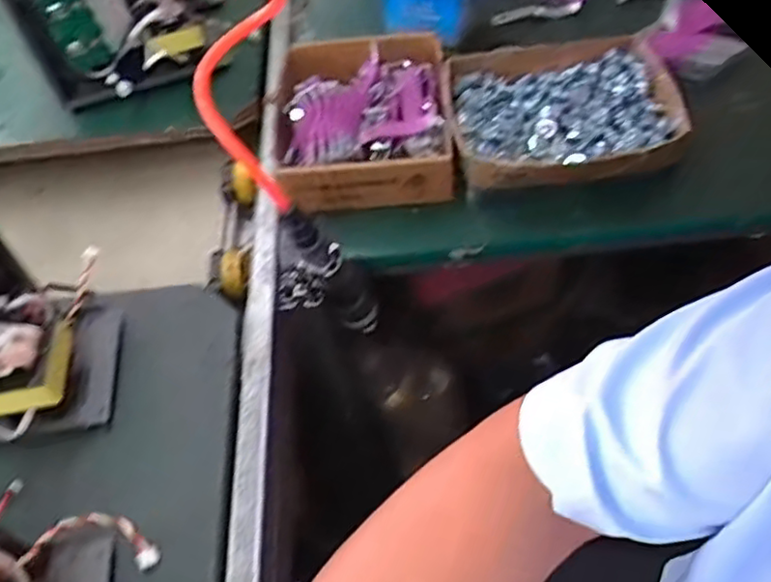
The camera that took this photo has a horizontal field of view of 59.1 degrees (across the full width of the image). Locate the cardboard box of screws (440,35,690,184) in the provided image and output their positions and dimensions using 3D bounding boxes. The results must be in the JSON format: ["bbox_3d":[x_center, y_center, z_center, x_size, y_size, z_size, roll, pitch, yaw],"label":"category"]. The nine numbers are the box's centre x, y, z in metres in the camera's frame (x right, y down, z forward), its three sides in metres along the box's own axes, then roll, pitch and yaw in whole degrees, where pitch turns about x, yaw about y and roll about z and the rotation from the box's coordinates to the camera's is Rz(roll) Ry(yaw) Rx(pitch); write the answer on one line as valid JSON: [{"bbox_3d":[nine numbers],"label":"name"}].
[{"bbox_3d":[0.181,-0.180,0.680,0.224,0.037,0.190,-4,51,3],"label":"cardboard box of screws"}]

